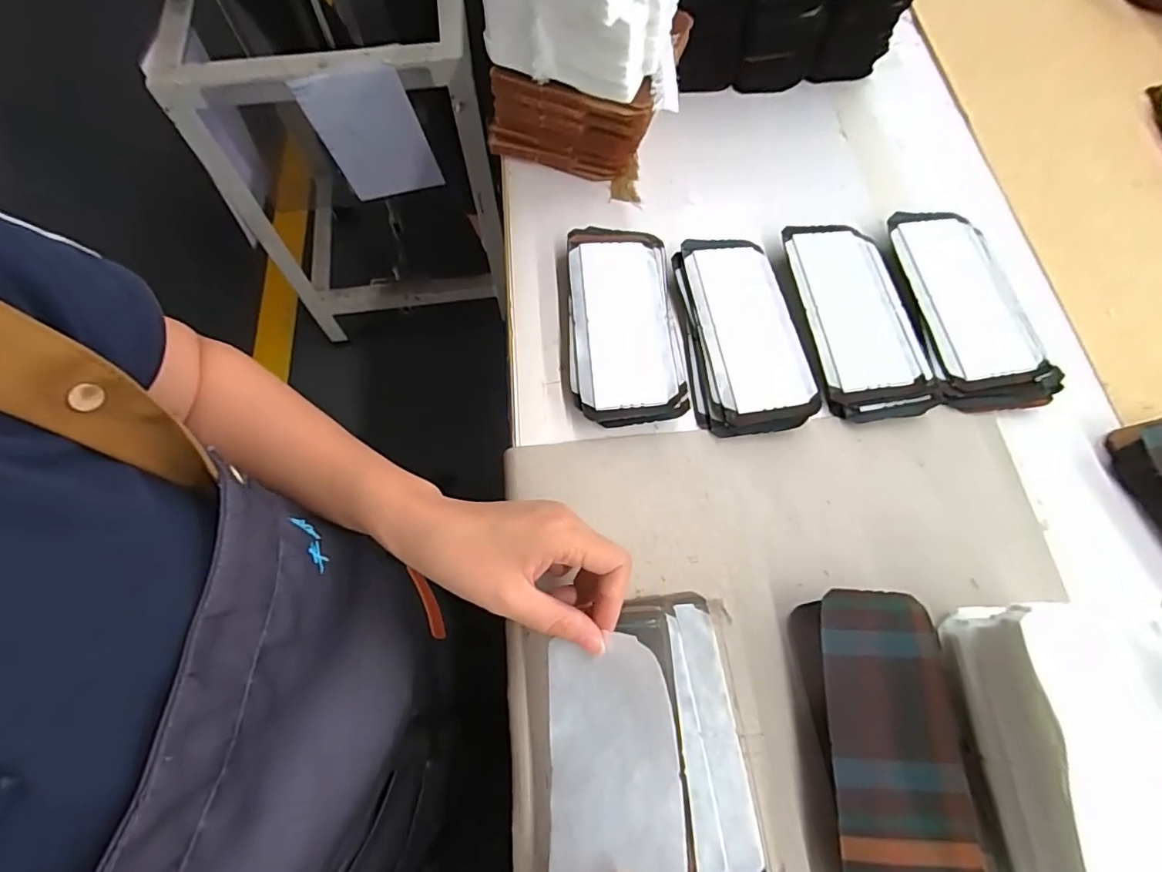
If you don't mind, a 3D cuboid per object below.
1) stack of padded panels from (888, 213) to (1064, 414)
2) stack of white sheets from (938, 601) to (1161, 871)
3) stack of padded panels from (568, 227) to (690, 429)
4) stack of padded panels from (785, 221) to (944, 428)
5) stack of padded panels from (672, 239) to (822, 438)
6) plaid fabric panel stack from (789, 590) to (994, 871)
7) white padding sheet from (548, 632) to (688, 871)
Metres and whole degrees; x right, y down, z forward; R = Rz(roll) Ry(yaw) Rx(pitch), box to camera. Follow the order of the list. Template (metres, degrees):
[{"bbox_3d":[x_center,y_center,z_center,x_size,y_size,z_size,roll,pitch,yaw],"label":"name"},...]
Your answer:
[{"bbox_3d":[0.312,-0.103,0.444,0.088,0.023,0.176,-4,66,-2],"label":"stack of padded panels"},{"bbox_3d":[0.261,0.174,0.300,0.090,0.071,0.152,-2,66,-1],"label":"stack of white sheets"},{"bbox_3d":[0.034,-0.090,0.442,0.085,0.025,0.175,-2,66,-1],"label":"stack of padded panels"},{"bbox_3d":[0.220,-0.095,0.444,0.080,0.019,0.175,-6,67,-2],"label":"stack of padded panels"},{"bbox_3d":[0.127,-0.081,0.436,0.088,0.023,0.168,-3,66,-1],"label":"stack of padded panels"},{"bbox_3d":[0.178,0.181,0.317,0.078,0.031,0.170,-1,66,0],"label":"plaid fabric panel stack"},{"bbox_3d":[0.016,0.179,0.289,0.069,0.016,0.132,-8,71,14],"label":"white padding sheet"}]

